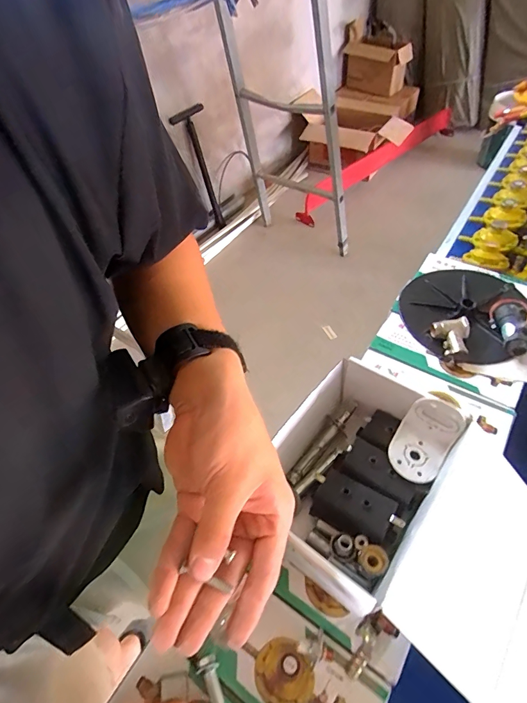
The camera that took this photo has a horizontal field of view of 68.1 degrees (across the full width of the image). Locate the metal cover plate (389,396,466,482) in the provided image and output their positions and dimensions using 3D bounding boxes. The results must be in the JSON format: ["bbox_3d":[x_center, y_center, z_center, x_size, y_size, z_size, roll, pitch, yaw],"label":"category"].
[{"bbox_3d":[0.143,0.081,0.354,0.050,0.050,0.060,31,60,26],"label":"metal cover plate"}]

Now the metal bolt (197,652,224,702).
[{"bbox_3d":[-0.035,0.266,0.296,0.015,0.013,0.059,-19,52,-11],"label":"metal bolt"}]

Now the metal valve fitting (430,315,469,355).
[{"bbox_3d":[0.238,-0.020,0.490,0.040,0.022,0.043,-4,51,2],"label":"metal valve fitting"}]

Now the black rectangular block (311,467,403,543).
[{"bbox_3d":[0.082,0.143,0.355,0.076,0.032,0.040,24,57,22],"label":"black rectangular block"}]

